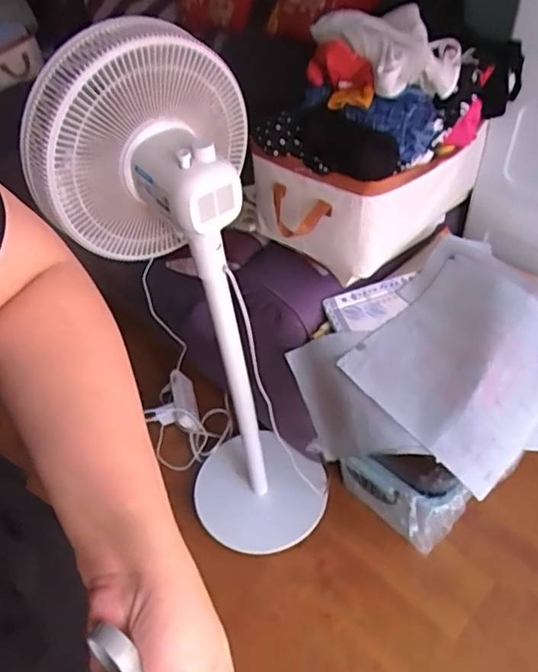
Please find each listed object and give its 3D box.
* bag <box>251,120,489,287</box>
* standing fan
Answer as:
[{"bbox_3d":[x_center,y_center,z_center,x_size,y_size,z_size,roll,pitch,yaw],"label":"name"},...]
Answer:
[{"bbox_3d":[0.191,-0.308,1.125,0.314,0.207,0.420,26,55,27],"label":"bag"},{"bbox_3d":[-0.096,0.062,1.043,0.318,1.102,0.287,-21,48,-13],"label":"standing fan"}]

